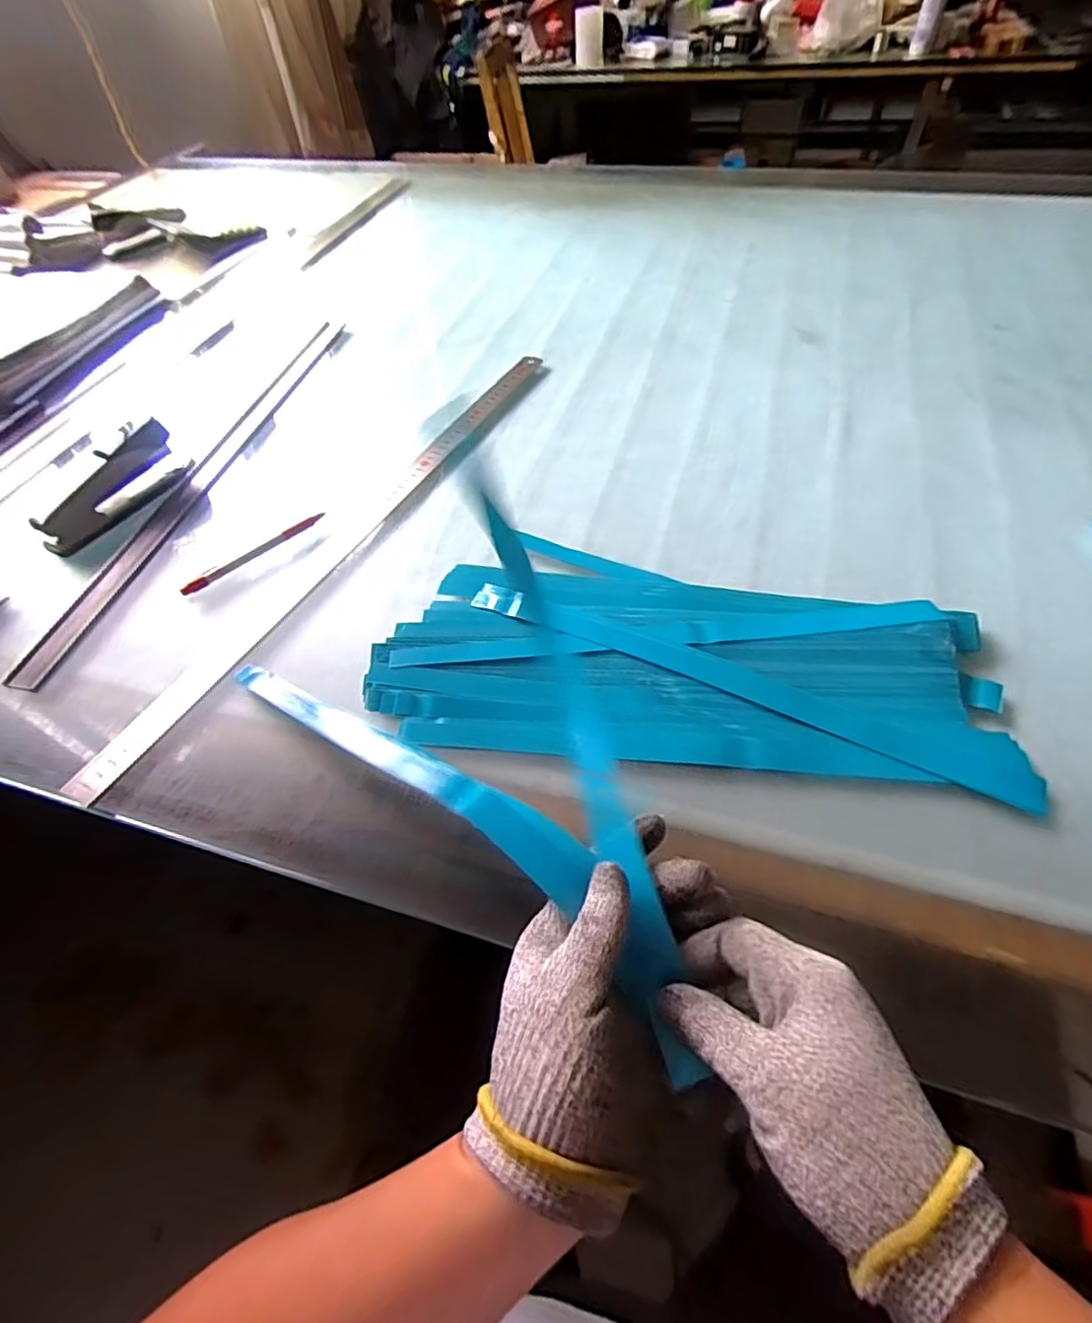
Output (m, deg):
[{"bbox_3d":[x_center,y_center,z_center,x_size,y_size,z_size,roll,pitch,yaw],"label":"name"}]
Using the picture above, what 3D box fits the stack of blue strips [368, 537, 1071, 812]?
[{"bbox_3d":[0.096,-0.011,0.427,0.417,0.020,0.186,6,53,10],"label":"stack of blue strips"}]

